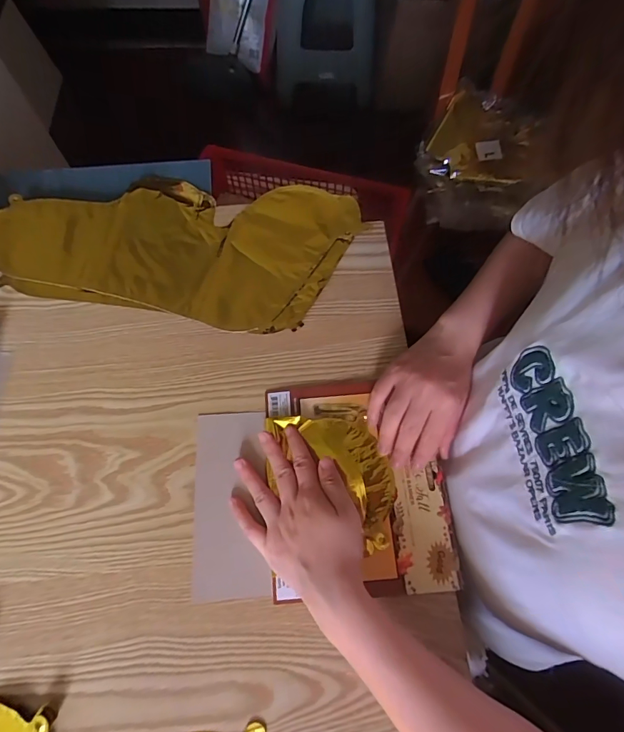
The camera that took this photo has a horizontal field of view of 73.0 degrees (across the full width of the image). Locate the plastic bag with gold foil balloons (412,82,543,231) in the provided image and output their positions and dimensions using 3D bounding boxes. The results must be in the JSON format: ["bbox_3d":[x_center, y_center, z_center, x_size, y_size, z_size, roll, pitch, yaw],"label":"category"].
[{"bbox_3d":[0.335,-0.401,0.830,0.239,0.071,0.306,13,78,0],"label":"plastic bag with gold foil balloons"}]

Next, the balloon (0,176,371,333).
[{"bbox_3d":[-0.173,-0.150,0.488,0.427,0.014,0.197,7,68,2],"label":"balloon"}]

